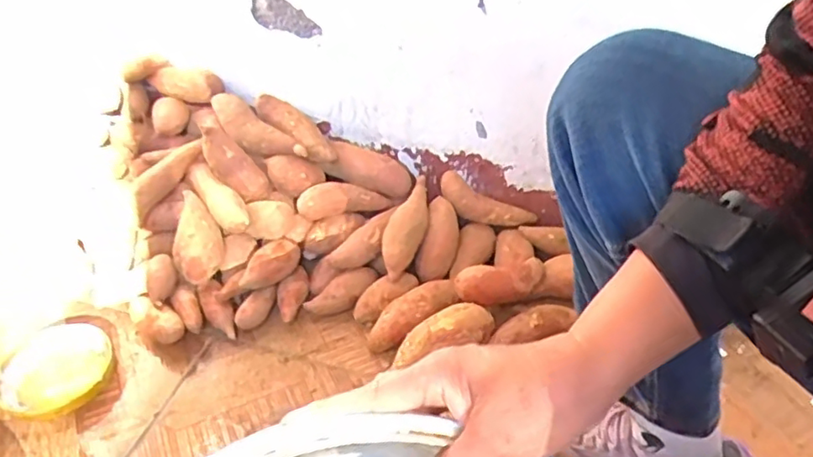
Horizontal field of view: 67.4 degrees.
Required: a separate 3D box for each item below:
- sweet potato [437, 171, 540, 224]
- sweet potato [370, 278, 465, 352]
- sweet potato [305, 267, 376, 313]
[{"bbox_3d":[0.114,-0.033,0.889,0.145,0.034,0.044,23,40,-2],"label":"sweet potato"},{"bbox_3d":[0.012,0.116,0.798,0.130,0.056,0.046,-26,46,-33],"label":"sweet potato"},{"bbox_3d":[-0.085,0.089,0.827,0.106,0.047,0.038,-15,42,-20],"label":"sweet potato"}]

